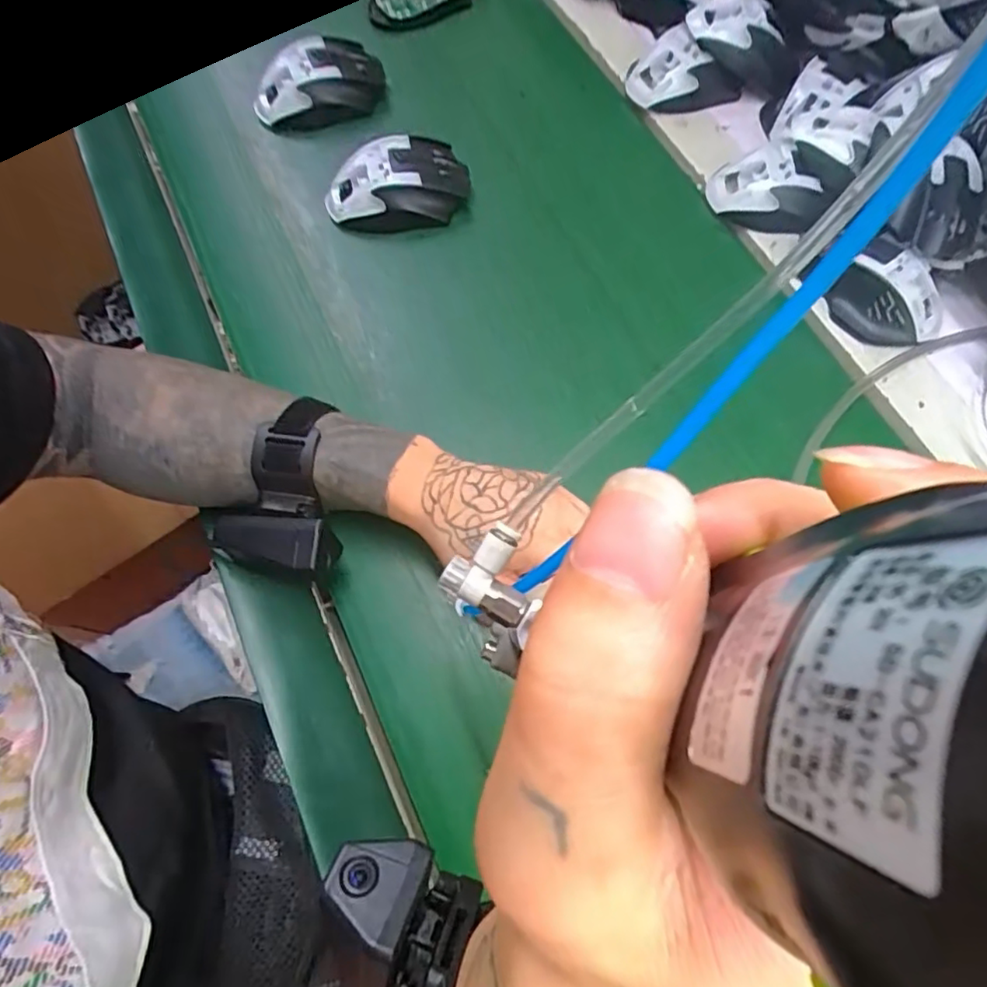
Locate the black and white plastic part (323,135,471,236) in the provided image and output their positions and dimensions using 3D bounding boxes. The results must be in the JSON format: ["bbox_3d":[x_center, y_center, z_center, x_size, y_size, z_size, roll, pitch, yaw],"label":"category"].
[{"bbox_3d":[-0.080,-0.257,0.506,0.117,0.043,0.073,-5,68,-2],"label":"black and white plastic part"}]

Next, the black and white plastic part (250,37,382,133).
[{"bbox_3d":[-0.159,-0.339,0.517,0.141,0.063,0.066,18,66,35],"label":"black and white plastic part"}]

